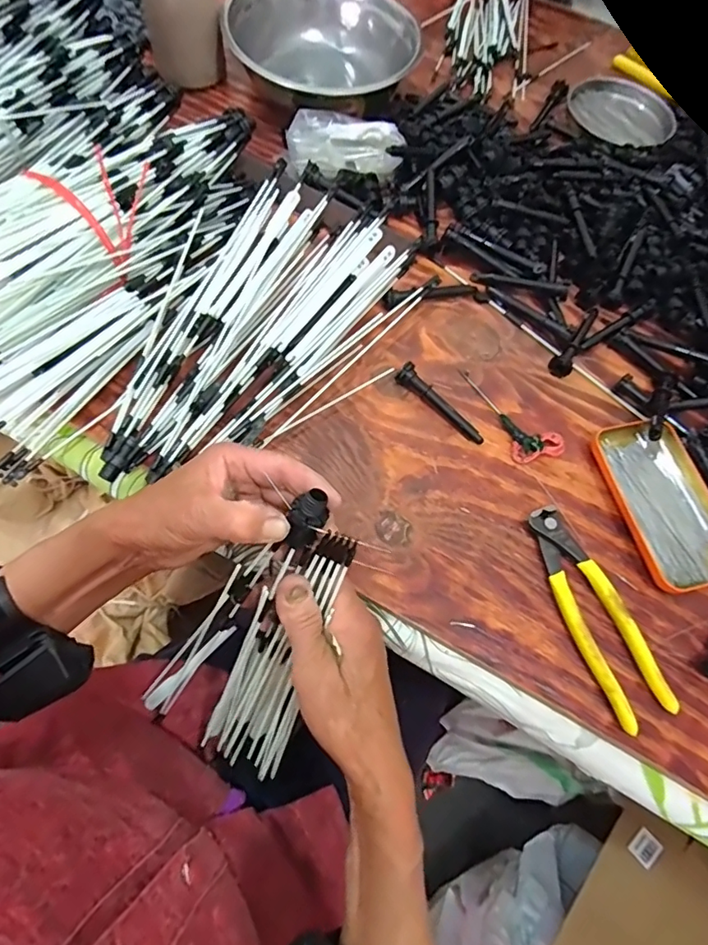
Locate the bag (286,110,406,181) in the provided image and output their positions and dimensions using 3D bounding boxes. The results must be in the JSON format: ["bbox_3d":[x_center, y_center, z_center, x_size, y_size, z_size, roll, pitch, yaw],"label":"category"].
[{"bbox_3d":[-0.010,-0.338,0.538,0.116,0.032,0.064,10,66,-1],"label":"bag"}]

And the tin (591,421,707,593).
[{"bbox_3d":[0.259,0.024,0.426,0.079,0.015,0.141,-11,68,-10],"label":"tin"}]

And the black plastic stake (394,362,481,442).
[{"bbox_3d":[0.077,-0.060,0.442,0.090,0.021,0.018,38,68,11],"label":"black plastic stake"}]

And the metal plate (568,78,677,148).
[{"bbox_3d":[0.345,-0.455,0.655,0.110,0.021,0.141,-19,69,-13],"label":"metal plate"}]

